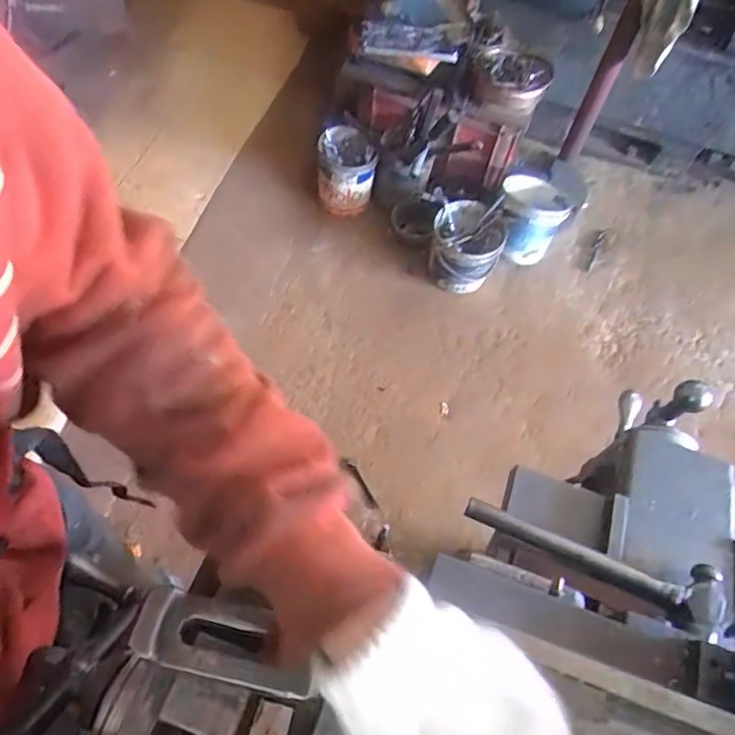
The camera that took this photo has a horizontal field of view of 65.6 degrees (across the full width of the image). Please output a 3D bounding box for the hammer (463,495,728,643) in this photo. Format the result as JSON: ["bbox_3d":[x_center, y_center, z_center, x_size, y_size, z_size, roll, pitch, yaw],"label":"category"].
[{"bbox_3d":[0.210,0.188,0.544,0.240,0.028,0.063,18,61,6],"label":"hammer"}]

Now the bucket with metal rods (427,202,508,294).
[{"bbox_3d":[0.273,-0.331,1.600,0.189,0.214,0.196,2,60,-3],"label":"bucket with metal rods"}]

